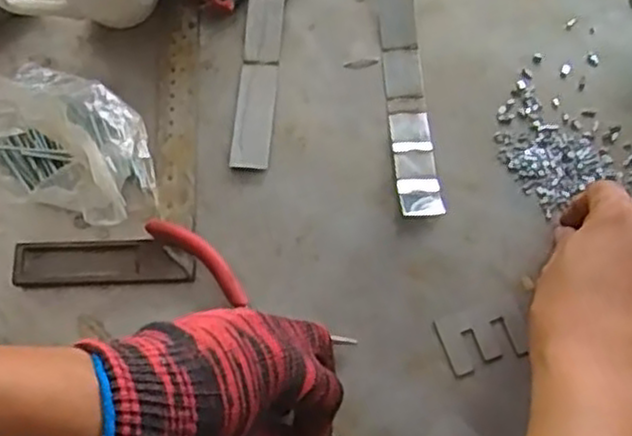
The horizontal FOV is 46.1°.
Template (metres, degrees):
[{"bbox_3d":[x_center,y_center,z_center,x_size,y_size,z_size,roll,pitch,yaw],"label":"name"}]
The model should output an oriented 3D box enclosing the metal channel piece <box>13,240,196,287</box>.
[{"bbox_3d":[-0.136,0.029,0.475,0.112,0.006,0.027,-2,73,0],"label":"metal channel piece"}]

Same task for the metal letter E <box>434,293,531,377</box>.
[{"bbox_3d":[0.105,0.073,0.461,0.052,0.004,0.036,-19,74,-5],"label":"metal letter E"}]

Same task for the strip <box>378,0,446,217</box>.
[{"bbox_3d":[0.059,-0.120,0.498,0.027,0.047,0.243,-4,73,-1],"label":"strip"}]

